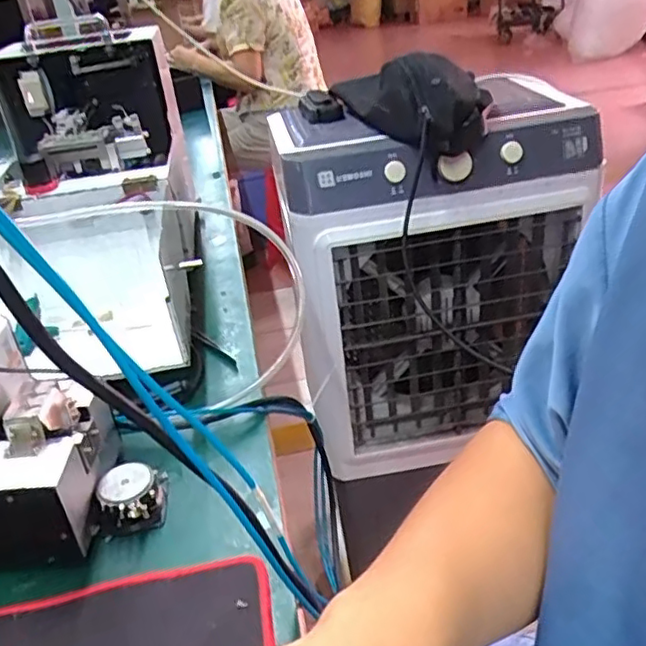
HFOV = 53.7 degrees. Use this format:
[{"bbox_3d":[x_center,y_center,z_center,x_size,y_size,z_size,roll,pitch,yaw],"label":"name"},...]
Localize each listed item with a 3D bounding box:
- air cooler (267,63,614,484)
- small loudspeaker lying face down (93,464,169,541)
[{"bbox_3d":[0.145,-0.071,0.951,0.389,0.527,0.265,-15,32,-12],"label":"air cooler"},{"bbox_3d":[-0.150,0.136,0.495,0.056,0.037,0.045,-13,32,-13],"label":"small loudspeaker lying face down"}]

